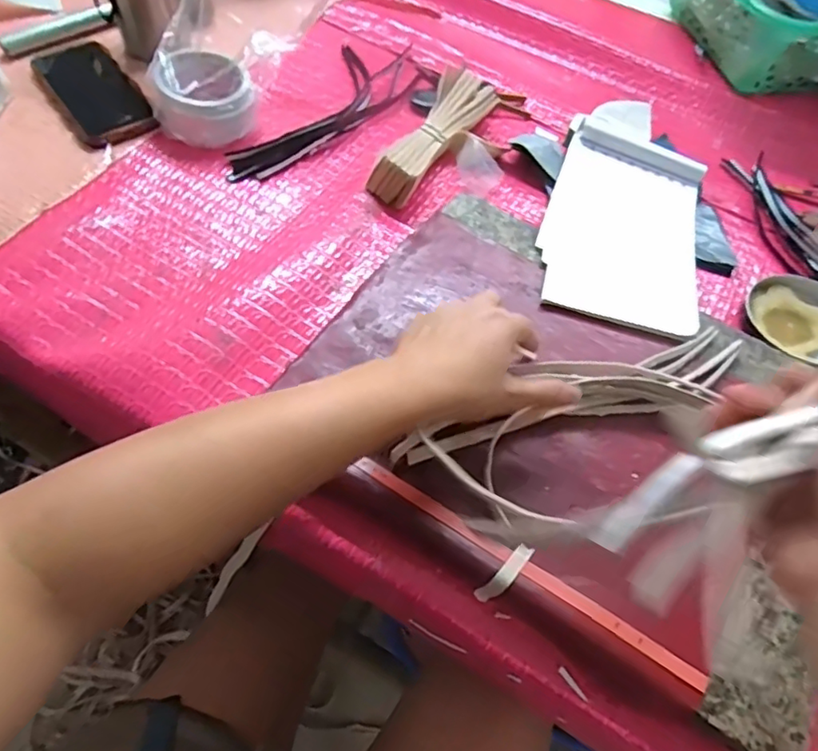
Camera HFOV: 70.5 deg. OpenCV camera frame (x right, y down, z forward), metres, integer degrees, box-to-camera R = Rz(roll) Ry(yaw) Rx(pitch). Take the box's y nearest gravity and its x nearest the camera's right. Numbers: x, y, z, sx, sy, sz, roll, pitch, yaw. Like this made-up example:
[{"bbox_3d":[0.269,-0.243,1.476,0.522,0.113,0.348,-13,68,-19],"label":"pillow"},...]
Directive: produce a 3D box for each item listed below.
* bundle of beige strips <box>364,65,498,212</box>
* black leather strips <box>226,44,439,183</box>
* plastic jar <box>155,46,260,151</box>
[{"bbox_3d":[0.029,-0.251,0.603,0.055,0.044,0.186,27,60,11],"label":"bundle of beige strips"},{"bbox_3d":[-0.090,-0.289,0.632,0.103,0.014,0.274,31,61,13],"label":"black leather strips"},{"bbox_3d":[-0.212,-0.284,0.595,0.082,0.064,0.082,2,59,-4],"label":"plastic jar"}]

